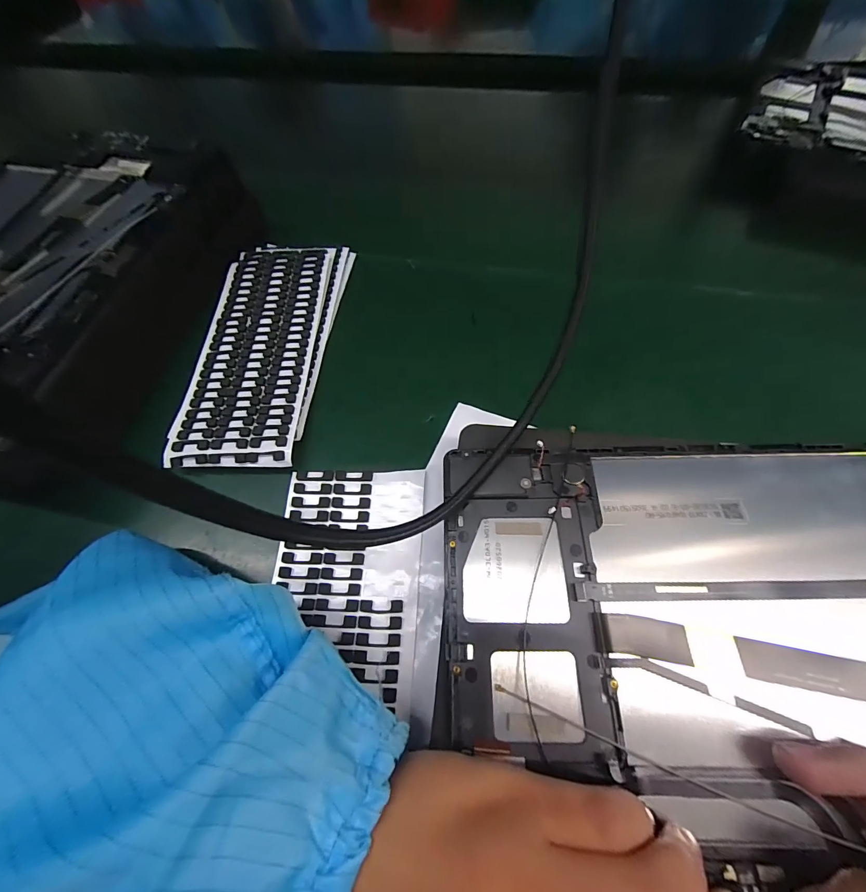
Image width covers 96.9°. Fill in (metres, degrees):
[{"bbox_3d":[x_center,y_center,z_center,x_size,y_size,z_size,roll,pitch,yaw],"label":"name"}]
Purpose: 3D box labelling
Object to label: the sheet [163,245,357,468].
[{"bbox_3d":[-0.105,-0.066,0.242,0.076,0.013,0.172,4,65,5],"label":"sheet"}]

